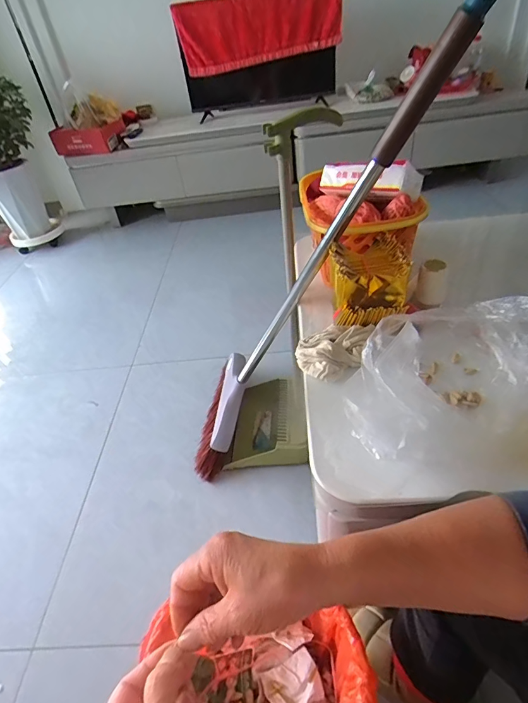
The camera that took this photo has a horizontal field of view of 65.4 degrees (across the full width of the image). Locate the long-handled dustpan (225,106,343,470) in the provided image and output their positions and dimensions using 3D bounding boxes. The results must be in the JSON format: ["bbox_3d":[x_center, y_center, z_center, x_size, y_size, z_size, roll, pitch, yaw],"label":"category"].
[{"bbox_3d":[-0.013,-0.042,0.889,0.181,0.745,0.240,-2,42,8],"label":"long-handled dustpan"}]

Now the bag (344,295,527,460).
[{"bbox_3d":[0.244,0.023,0.533,0.314,0.106,0.190,-19,42,-11],"label":"bag"}]

